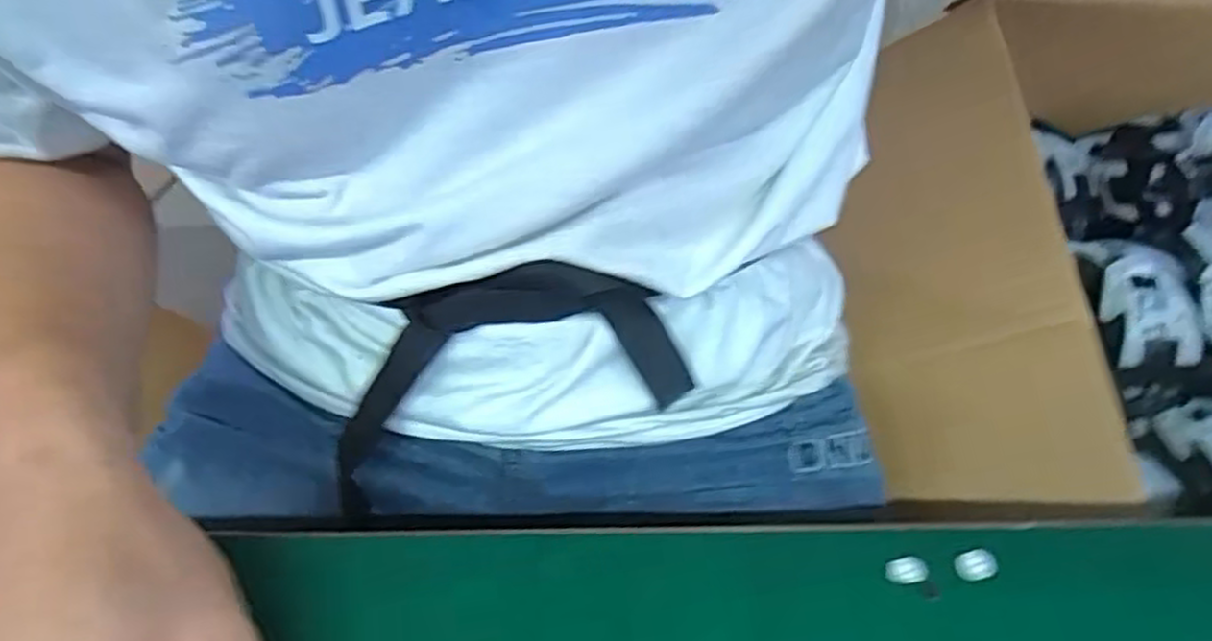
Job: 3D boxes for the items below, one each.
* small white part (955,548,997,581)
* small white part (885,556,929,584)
[{"bbox_3d":[0.139,0.091,0.287,0.015,0.004,0.011,-11,52,-7],"label":"small white part"},{"bbox_3d":[0.113,0.093,0.287,0.015,0.004,0.010,-6,52,-3],"label":"small white part"}]

